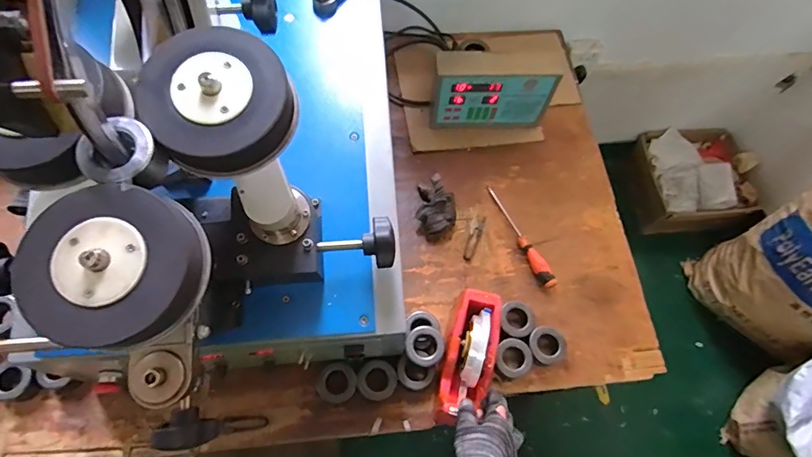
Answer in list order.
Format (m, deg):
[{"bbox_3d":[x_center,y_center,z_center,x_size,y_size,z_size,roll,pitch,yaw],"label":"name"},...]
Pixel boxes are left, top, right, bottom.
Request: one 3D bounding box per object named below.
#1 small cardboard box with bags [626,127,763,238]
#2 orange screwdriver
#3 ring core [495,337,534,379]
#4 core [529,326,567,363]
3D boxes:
[{"bbox_3d":[0.971,-0.171,1.502,0.361,0.201,0.348,-2,67,-4],"label":"small cardboard box with bags"},{"bbox_3d":[0.210,0.010,0.822,0.023,0.037,0.225,-22,70,-12],"label":"orange screwdriver"},{"bbox_3d":[0.176,0.213,0.728,0.059,0.031,0.058,1,67,-2],"label":"ring core"},{"bbox_3d":[0.235,0.194,0.738,0.059,0.028,0.059,1,67,-2],"label":"core"}]

